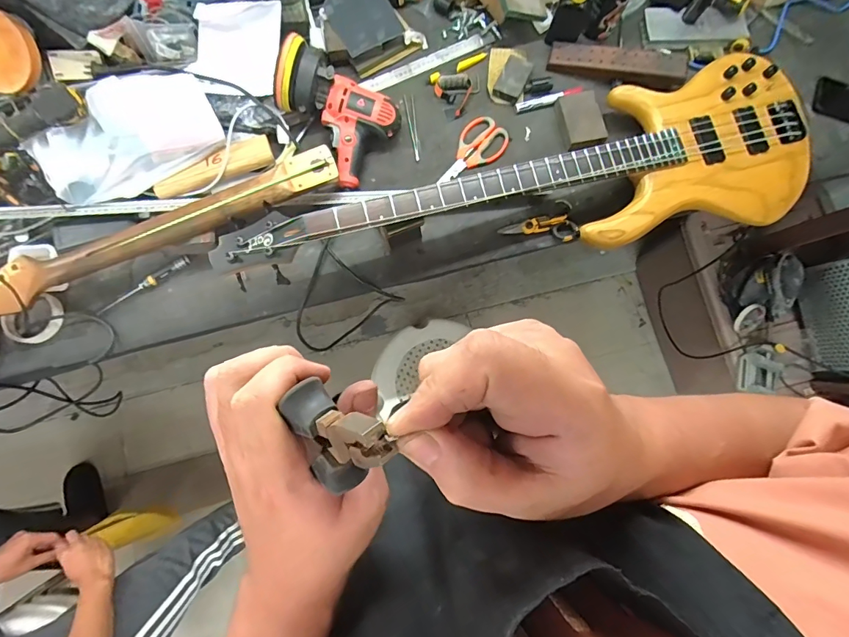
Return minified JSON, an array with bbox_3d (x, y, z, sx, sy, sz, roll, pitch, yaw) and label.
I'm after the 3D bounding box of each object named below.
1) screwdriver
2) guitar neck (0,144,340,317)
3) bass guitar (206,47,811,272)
[{"bbox_3d":[-0.477,-0.056,0.732,0.170,0.016,0.021,-35,82,-8],"label":"screwdriver"},{"bbox_3d":[-0.442,-0.124,0.682,0.646,0.038,0.076,-25,80,-6],"label":"guitar neck"},{"bbox_3d":[0.216,-0.188,0.720,1.067,0.053,0.308,-22,82,-11],"label":"bass guitar"}]

